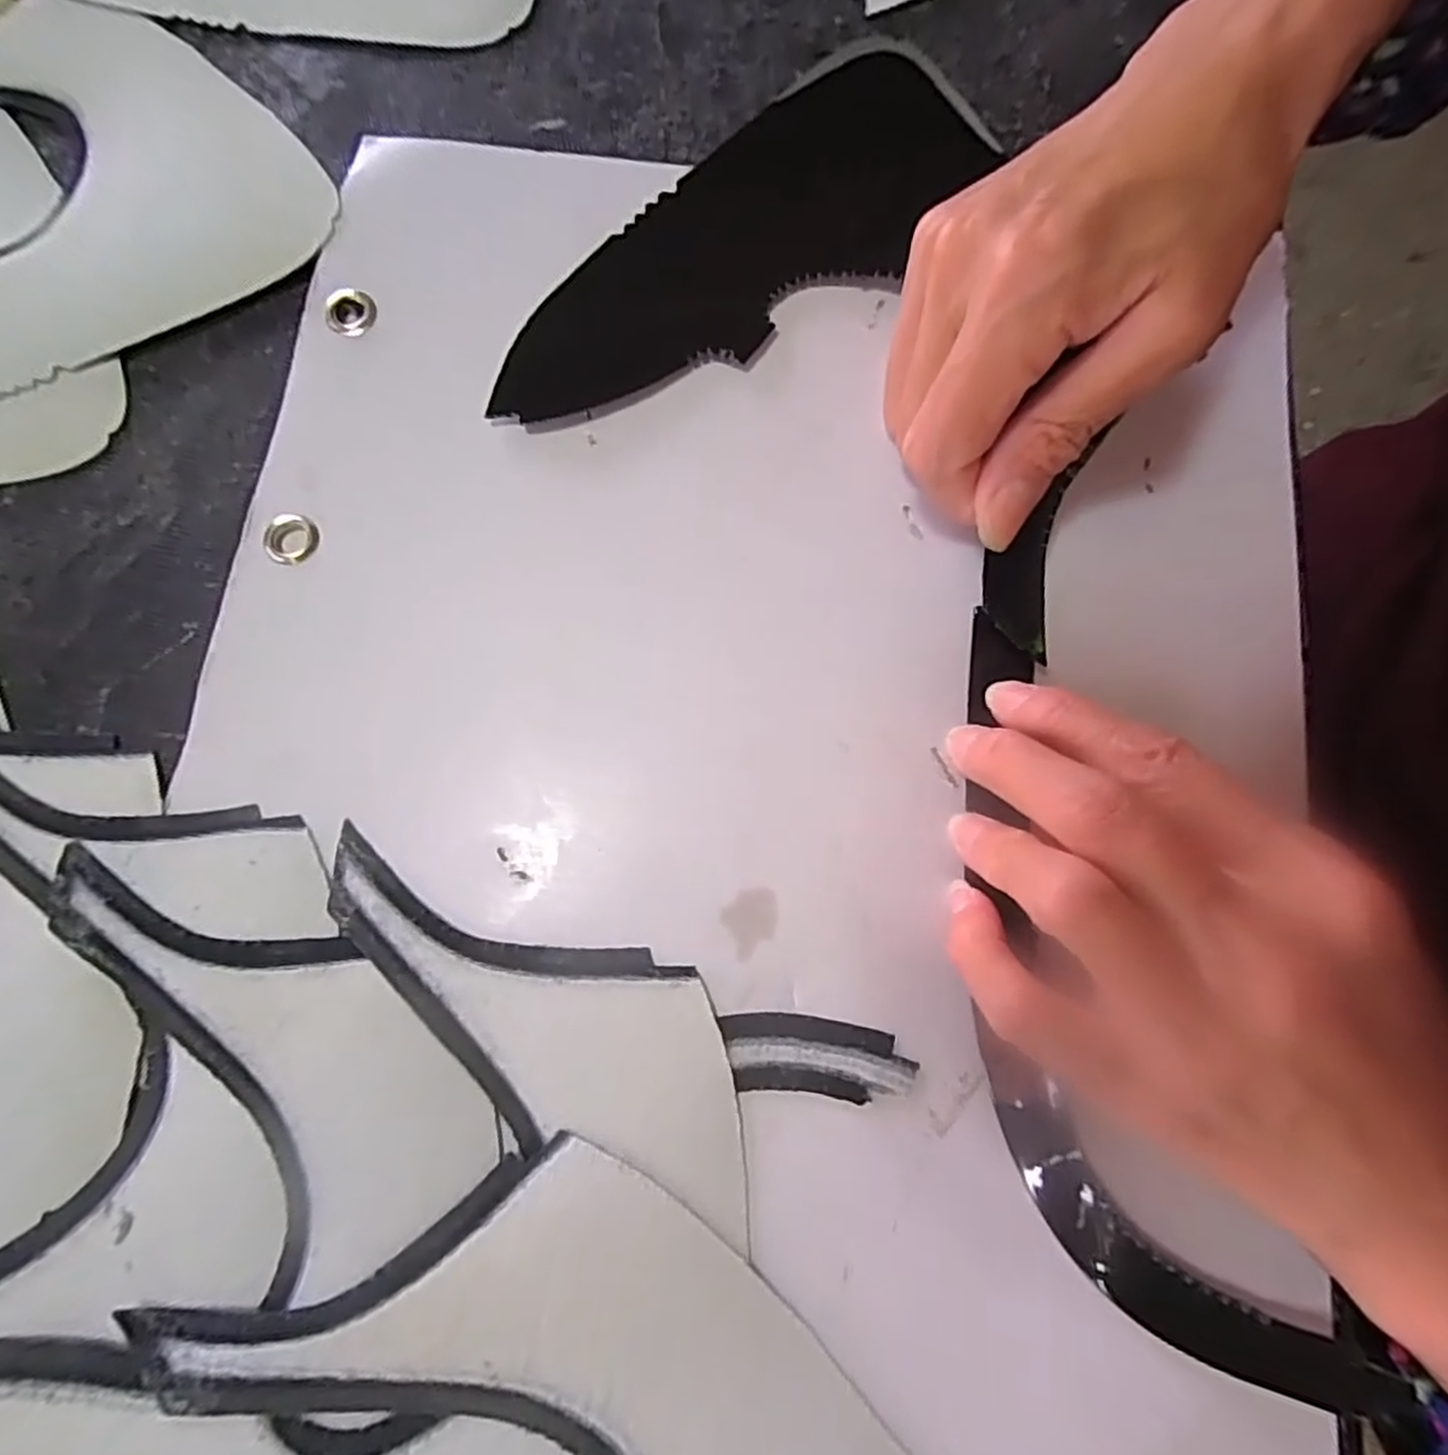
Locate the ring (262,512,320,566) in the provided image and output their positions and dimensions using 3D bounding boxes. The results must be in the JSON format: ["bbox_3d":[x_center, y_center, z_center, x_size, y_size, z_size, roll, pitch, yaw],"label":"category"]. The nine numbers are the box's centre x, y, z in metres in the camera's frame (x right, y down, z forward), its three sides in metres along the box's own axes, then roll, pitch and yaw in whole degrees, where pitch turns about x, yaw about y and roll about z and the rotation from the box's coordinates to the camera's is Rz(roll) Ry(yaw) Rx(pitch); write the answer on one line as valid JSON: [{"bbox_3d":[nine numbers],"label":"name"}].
[{"bbox_3d":[-0.131,-0.057,0.214,0.017,0.004,0.016,0,77,1],"label":"ring"}]

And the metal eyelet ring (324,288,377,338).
[{"bbox_3d":[-0.121,-0.135,0.229,0.016,0.004,0.014,-29,78,-6],"label":"metal eyelet ring"}]

